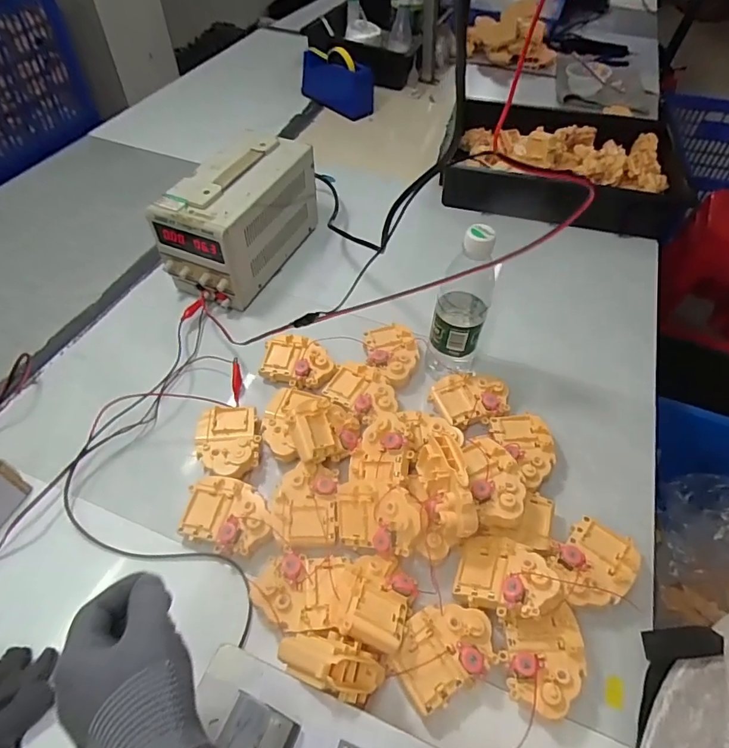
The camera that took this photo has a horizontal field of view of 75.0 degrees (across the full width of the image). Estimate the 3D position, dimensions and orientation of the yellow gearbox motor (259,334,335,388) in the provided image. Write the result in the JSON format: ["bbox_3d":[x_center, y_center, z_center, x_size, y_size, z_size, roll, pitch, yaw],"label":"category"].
[{"bbox_3d":[-0.089,-0.017,0.648,0.093,0.029,0.067,14,52,12],"label":"yellow gearbox motor"}]

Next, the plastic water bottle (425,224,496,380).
[{"bbox_3d":[0.118,-0.087,0.581,0.067,0.203,0.068,11,51,7],"label":"plastic water bottle"}]

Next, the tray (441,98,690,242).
[{"bbox_3d":[0.385,-0.431,0.941,0.437,0.096,0.336,15,52,11],"label":"tray"}]

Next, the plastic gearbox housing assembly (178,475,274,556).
[{"bbox_3d":[-0.143,0.152,0.512,0.096,0.031,0.072,9,51,5],"label":"plastic gearbox housing assembly"}]

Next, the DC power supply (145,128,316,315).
[{"bbox_3d":[-0.191,-0.247,0.756,0.128,0.163,0.259,19,53,14],"label":"DC power supply"}]

